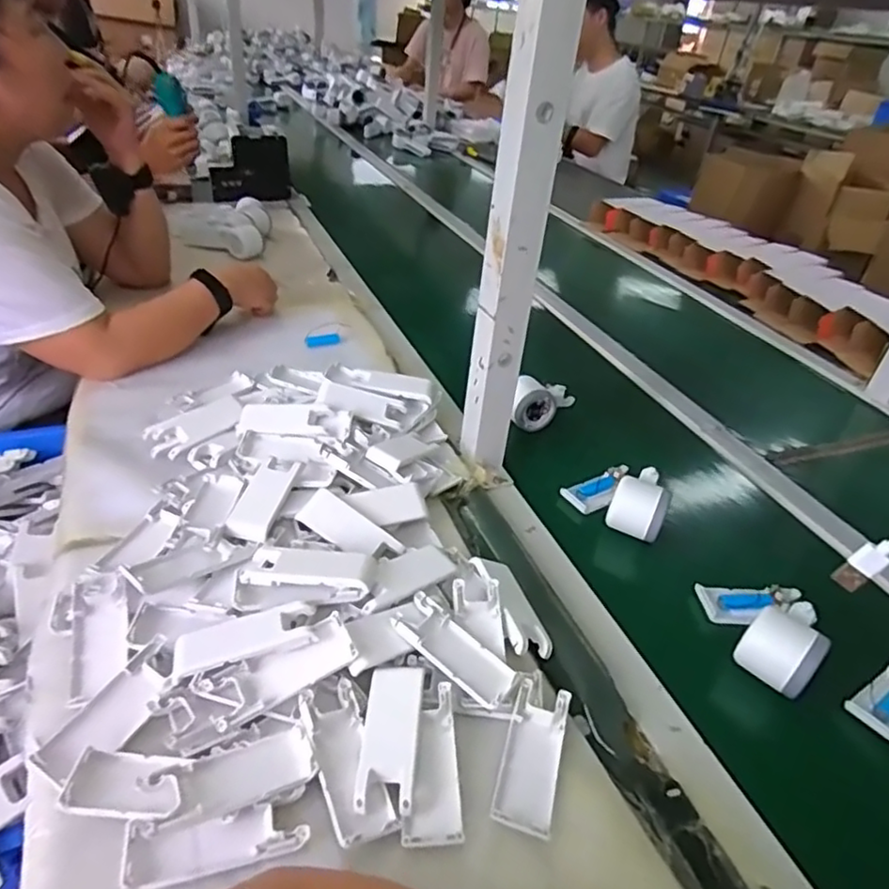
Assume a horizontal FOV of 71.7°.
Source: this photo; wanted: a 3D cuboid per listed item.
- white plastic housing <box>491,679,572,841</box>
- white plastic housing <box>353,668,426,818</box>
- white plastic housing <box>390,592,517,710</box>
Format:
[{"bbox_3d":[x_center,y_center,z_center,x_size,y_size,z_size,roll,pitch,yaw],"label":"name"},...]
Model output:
[{"bbox_3d":[0.062,0.215,0.427,0.039,0.009,0.105,14,36,11],"label":"white plastic housing"},{"bbox_3d":[-0.036,0.200,0.427,0.039,0.010,0.097,6,35,-1],"label":"white plastic housing"},{"bbox_3d":[0.008,0.157,0.477,0.099,0.015,0.041,27,40,27],"label":"white plastic housing"}]

